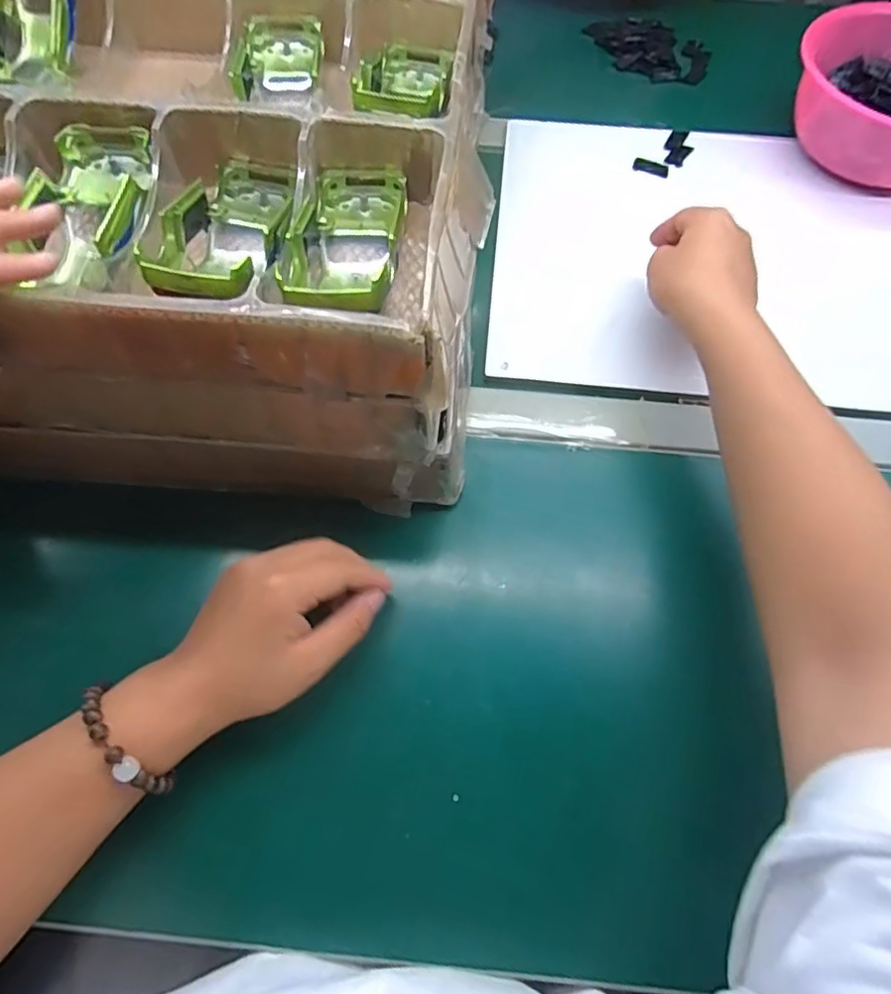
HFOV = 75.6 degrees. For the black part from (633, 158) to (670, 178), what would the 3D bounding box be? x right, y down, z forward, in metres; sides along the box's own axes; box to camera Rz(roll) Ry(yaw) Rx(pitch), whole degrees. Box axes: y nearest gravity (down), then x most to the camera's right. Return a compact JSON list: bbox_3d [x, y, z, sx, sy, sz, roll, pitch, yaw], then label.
[{"bbox_3d":[0.194,-0.311,0.540,0.033,0.004,0.019,21,64,10],"label":"black part"}]

